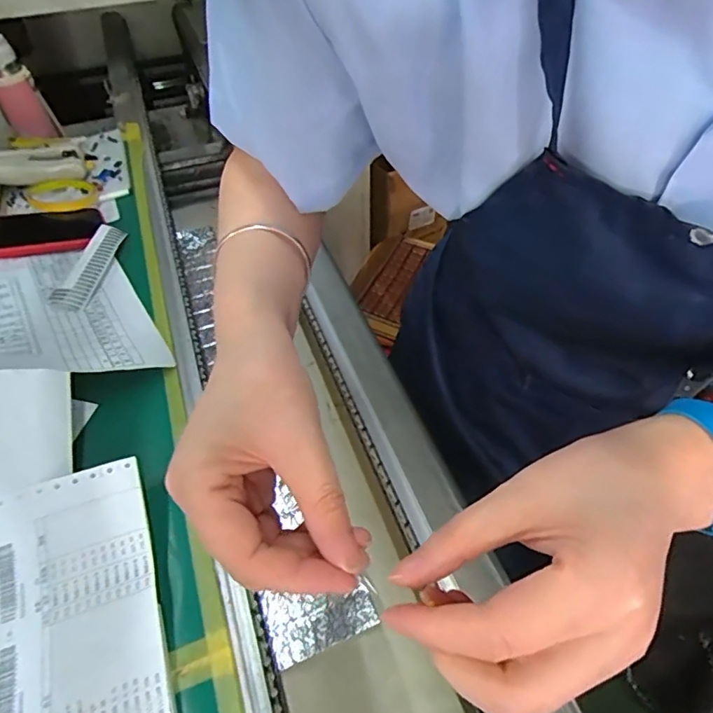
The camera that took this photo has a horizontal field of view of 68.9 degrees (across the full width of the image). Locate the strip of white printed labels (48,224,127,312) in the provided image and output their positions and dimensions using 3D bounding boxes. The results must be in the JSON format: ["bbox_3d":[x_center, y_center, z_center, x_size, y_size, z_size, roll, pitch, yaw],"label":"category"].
[{"bbox_3d":[-0.304,-0.102,0.594,0.038,0.020,0.160,2,48,2],"label":"strip of white printed labels"}]

